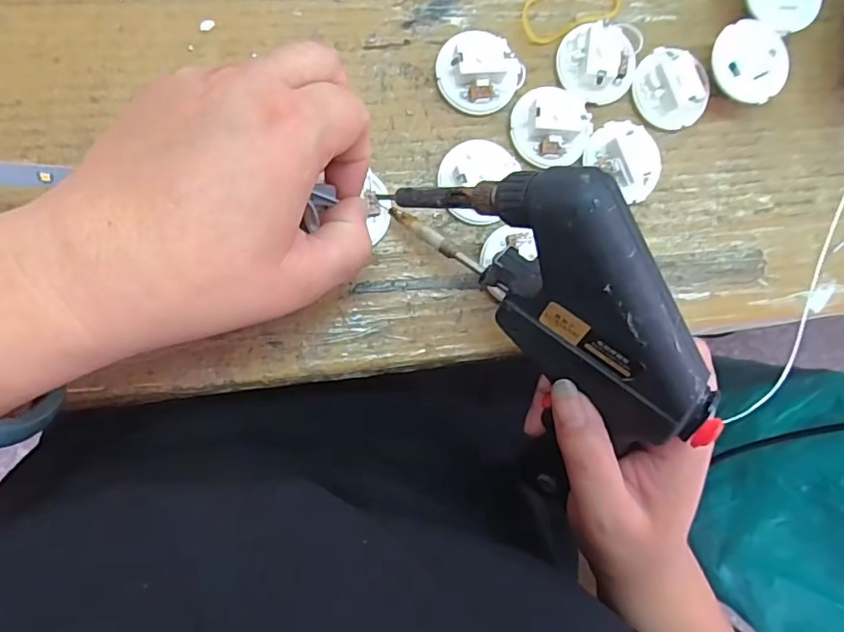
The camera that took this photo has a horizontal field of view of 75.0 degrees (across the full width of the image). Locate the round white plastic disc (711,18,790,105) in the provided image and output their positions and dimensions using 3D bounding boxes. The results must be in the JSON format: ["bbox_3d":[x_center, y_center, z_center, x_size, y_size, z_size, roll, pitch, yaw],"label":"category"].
[{"bbox_3d":[0.157,-0.121,0.269,0.037,0.018,0.038,0,87,-8],"label":"round white plastic disc"}]

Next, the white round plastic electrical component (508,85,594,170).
[{"bbox_3d":[0.062,-0.090,0.256,0.035,0.013,0.038,0,87,-8],"label":"white round plastic electrical component"}]

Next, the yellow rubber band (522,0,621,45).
[{"bbox_3d":[0.073,-0.151,0.267,0.053,0.004,0.026,-25,91,-8],"label":"yellow rubber band"}]

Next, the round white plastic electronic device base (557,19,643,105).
[{"bbox_3d":[0.085,-0.121,0.261,0.037,0.016,0.032,33,83,-5],"label":"round white plastic electronic device base"}]

